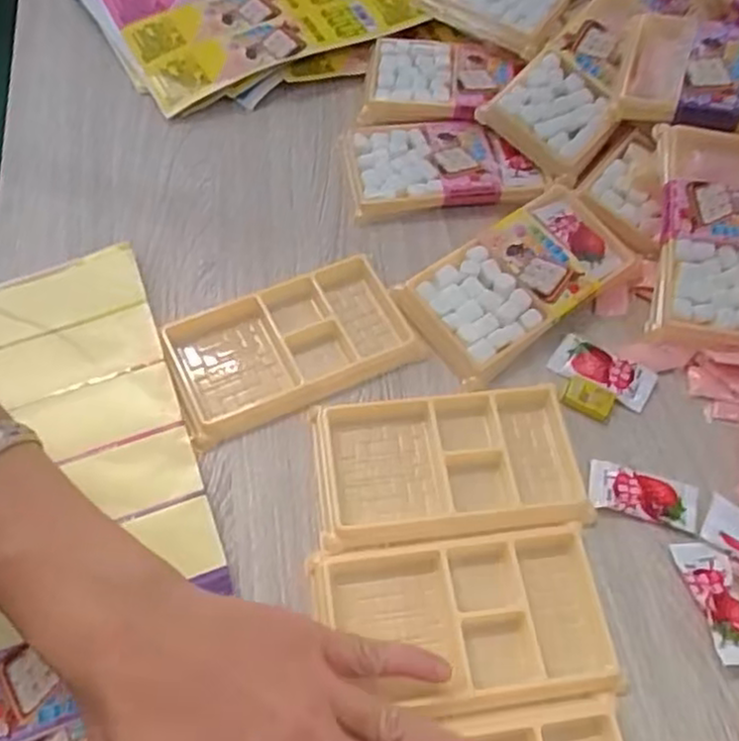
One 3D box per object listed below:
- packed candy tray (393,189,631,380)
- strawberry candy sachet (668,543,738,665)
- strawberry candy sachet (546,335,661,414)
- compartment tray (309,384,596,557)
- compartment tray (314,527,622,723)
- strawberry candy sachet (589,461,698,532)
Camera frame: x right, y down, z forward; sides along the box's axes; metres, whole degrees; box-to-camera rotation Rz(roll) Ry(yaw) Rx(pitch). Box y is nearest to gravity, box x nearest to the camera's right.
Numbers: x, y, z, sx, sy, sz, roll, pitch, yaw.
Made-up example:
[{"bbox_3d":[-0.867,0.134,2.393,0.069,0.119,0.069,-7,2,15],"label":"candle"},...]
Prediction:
[{"bbox_3d":[0.089,-0.057,0.426,0.141,0.013,0.070,-35,68,-19],"label":"packed candy tray"},{"bbox_3d":[0.169,0.110,0.346,0.025,0.008,0.059,-10,62,-7],"label":"strawberry candy sachet"},{"bbox_3d":[0.133,-0.001,0.411,0.057,0.008,0.030,27,64,12],"label":"strawberry candy sachet"},{"bbox_3d":[0.043,0.051,0.377,0.136,0.019,0.076,-5,61,-4],"label":"compartment tray"},{"bbox_3d":[0.045,0.116,0.337,0.135,0.017,0.078,-5,62,-5],"label":"compartment tray"},{"bbox_3d":[0.141,0.064,0.371,0.056,0.004,0.025,14,62,6],"label":"strawberry candy sachet"}]

